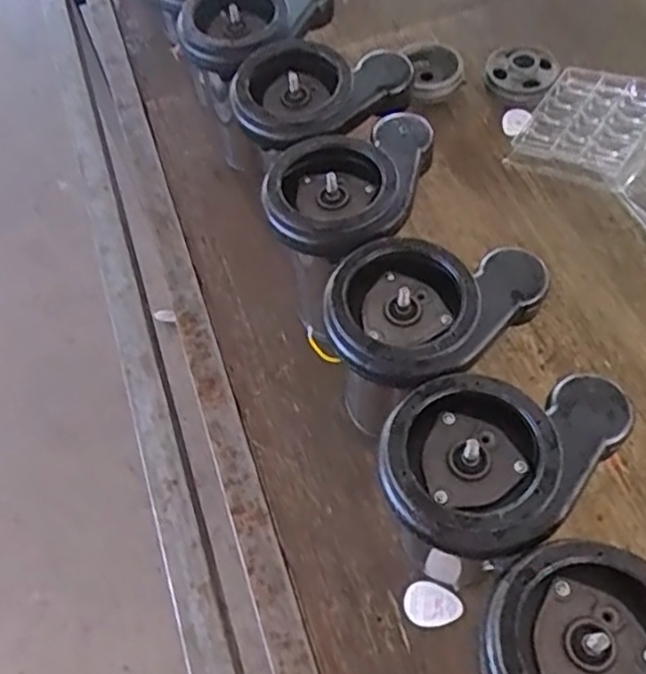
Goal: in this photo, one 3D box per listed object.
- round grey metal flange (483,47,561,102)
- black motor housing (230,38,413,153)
[{"bbox_3d":[0.251,-0.332,0.873,0.091,0.034,0.087,9,60,10],"label":"round grey metal flange"},{"bbox_3d":[-0.006,-0.233,0.648,0.160,0.041,0.126,-36,62,-16],"label":"black motor housing"}]

